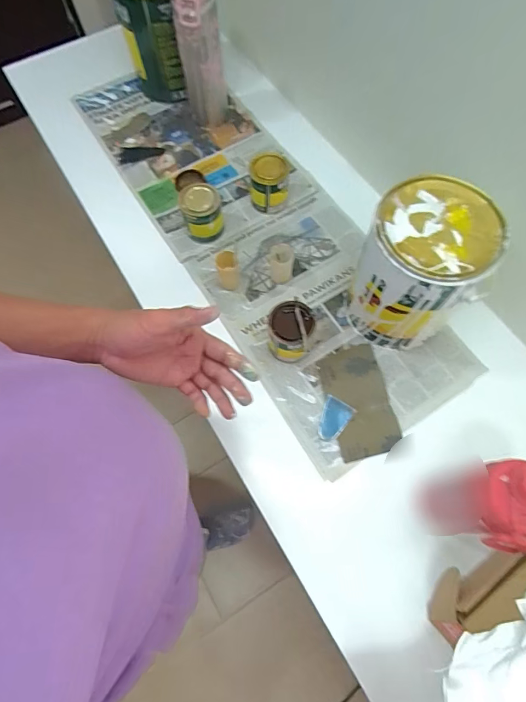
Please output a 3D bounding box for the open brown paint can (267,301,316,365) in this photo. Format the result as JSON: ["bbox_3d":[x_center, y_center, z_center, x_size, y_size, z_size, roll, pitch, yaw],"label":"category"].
[{"bbox_3d":[0.044,-0.030,0.631,0.065,0.079,0.075,8,70,4],"label":"open brown paint can"}]

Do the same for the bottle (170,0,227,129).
[{"bbox_3d":[-0.118,-0.560,0.747,0.078,0.276,0.070,-9,69,-3],"label":"bottle"}]

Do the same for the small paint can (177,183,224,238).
[{"bbox_3d":[-0.110,-0.248,0.723,0.068,0.079,0.075,-17,70,-6],"label":"small paint can"}]

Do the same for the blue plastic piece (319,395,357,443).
[{"bbox_3d":[0.107,0.106,0.613,0.044,0.004,0.064,29,72,11],"label":"blue plastic piece"}]

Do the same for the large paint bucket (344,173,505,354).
[{"bbox_3d":[0.219,-0.112,0.585,0.144,0.215,0.148,0,69,1],"label":"large paint bucket"}]

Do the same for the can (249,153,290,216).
[{"bbox_3d":[0.011,-0.312,0.743,0.070,0.091,0.067,0,69,1],"label":"can"}]

